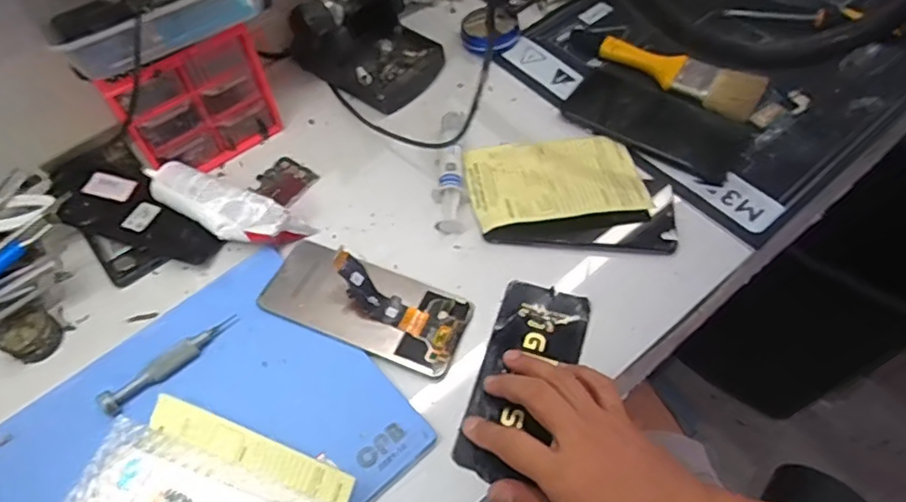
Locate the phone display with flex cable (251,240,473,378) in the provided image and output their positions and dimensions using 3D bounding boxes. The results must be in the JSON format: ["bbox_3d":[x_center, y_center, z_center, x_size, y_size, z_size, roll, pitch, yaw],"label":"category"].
[{"bbox_3d":[-0.069,0.035,0.469,0.161,0.030,0.073,20,58,13],"label":"phone display with flex cable"}]

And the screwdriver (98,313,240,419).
[{"bbox_3d":[-0.209,0.082,0.446,0.106,0.012,0.016,-39,64,-23],"label":"screwdriver"}]

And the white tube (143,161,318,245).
[{"bbox_3d":[-0.199,-0.040,0.522,0.149,0.035,0.049,23,59,15],"label":"white tube"}]

